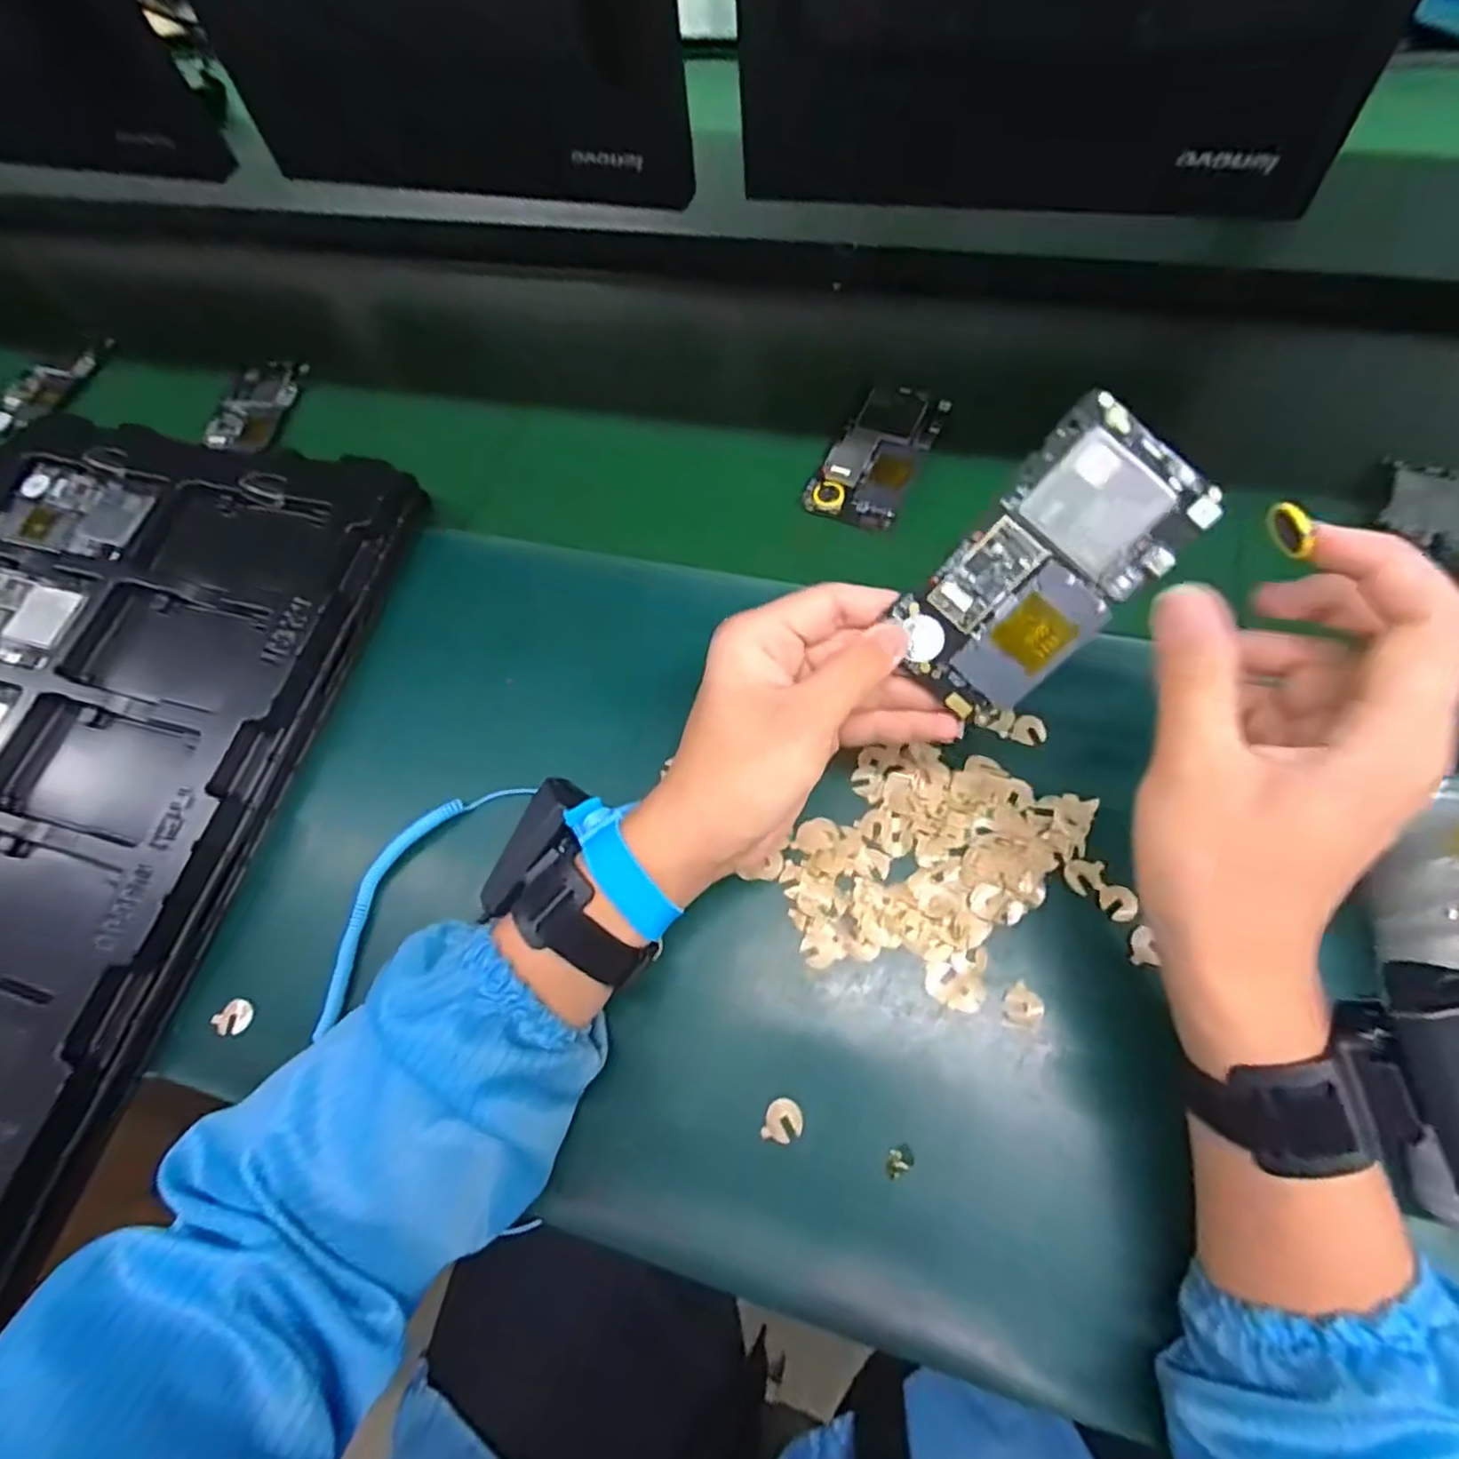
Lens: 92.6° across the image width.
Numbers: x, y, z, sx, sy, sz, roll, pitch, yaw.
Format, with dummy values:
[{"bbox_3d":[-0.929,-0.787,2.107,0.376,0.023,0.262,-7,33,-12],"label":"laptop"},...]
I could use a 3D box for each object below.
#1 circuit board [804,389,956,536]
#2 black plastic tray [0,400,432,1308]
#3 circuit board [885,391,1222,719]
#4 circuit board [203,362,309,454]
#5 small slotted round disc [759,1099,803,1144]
[{"bbox_3d":[0.104,-0.193,0.484,0.059,0.011,0.128,23,70,16],"label":"circuit board"},{"bbox_3d":[-0.436,0.046,0.416,0.327,0.047,0.551,12,67,11],"label":"black plastic tray"},{"bbox_3d":[0.125,-0.064,0.283,0.065,0.007,0.123,43,111,6],"label":"circuit board"},{"bbox_3d":[-0.396,-0.268,0.577,0.062,0.014,0.101,3,66,8],"label":"circuit board"},{"bbox_3d":[0.025,0.182,0.323,0.017,0.004,0.019,17,68,13],"label":"small slotted round disc"}]

